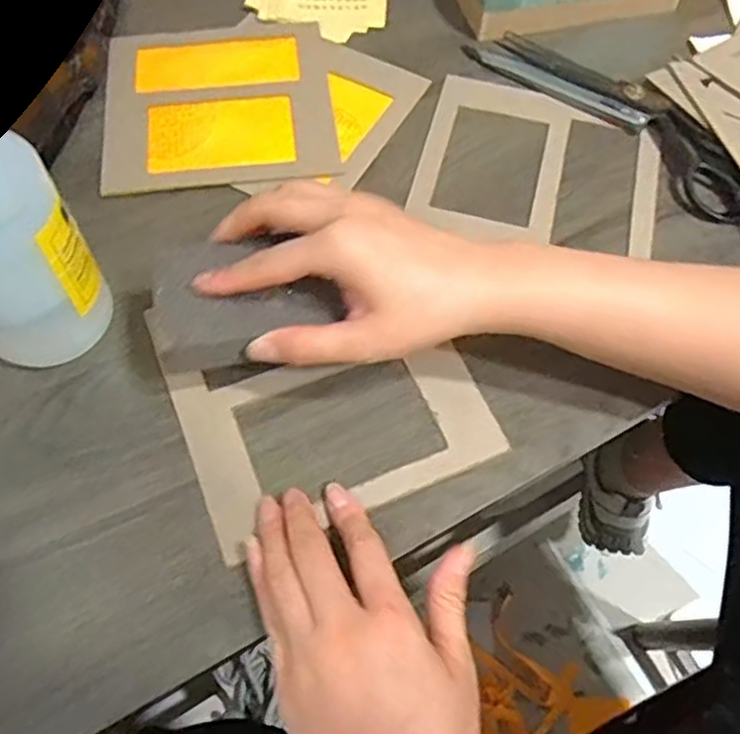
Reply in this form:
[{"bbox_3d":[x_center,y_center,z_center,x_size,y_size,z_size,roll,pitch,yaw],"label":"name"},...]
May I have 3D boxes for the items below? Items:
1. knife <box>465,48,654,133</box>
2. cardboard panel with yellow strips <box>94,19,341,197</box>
[{"bbox_3d":[0.142,-0.220,0.530,0.154,0.009,0.019,33,67,14],"label":"knife"},{"bbox_3d":[-0.112,-0.200,0.512,0.166,0.007,0.161,-7,63,-5],"label":"cardboard panel with yellow strips"}]

